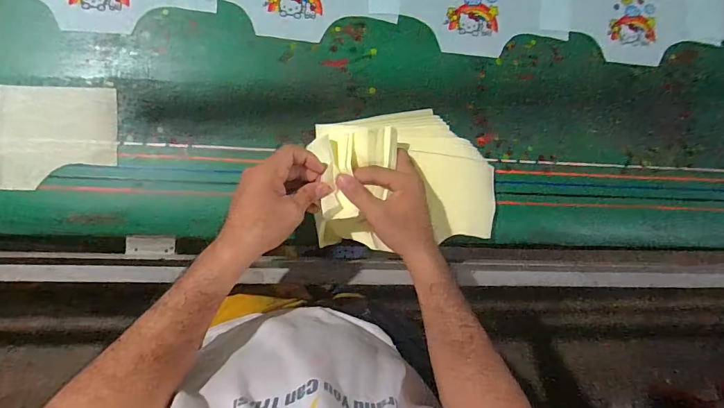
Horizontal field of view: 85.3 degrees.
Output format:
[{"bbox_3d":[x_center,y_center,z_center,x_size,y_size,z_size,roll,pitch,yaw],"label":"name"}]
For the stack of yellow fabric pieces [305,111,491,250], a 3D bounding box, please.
[{"bbox_3d":[0.066,-0.038,0.512,0.248,0.097,0.181,-5,90,-6],"label":"stack of yellow fabric pieces"}]

